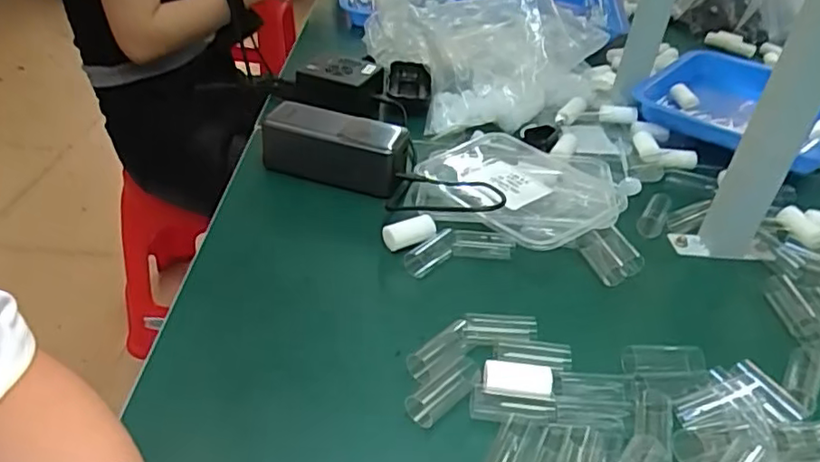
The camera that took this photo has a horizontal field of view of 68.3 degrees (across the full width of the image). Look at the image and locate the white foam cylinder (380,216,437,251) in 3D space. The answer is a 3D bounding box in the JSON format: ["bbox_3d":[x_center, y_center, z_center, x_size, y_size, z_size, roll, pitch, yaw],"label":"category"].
[{"bbox_3d":[0.001,0.000,0.495,0.045,0.020,0.015,-14,40,-26],"label":"white foam cylinder"}]

